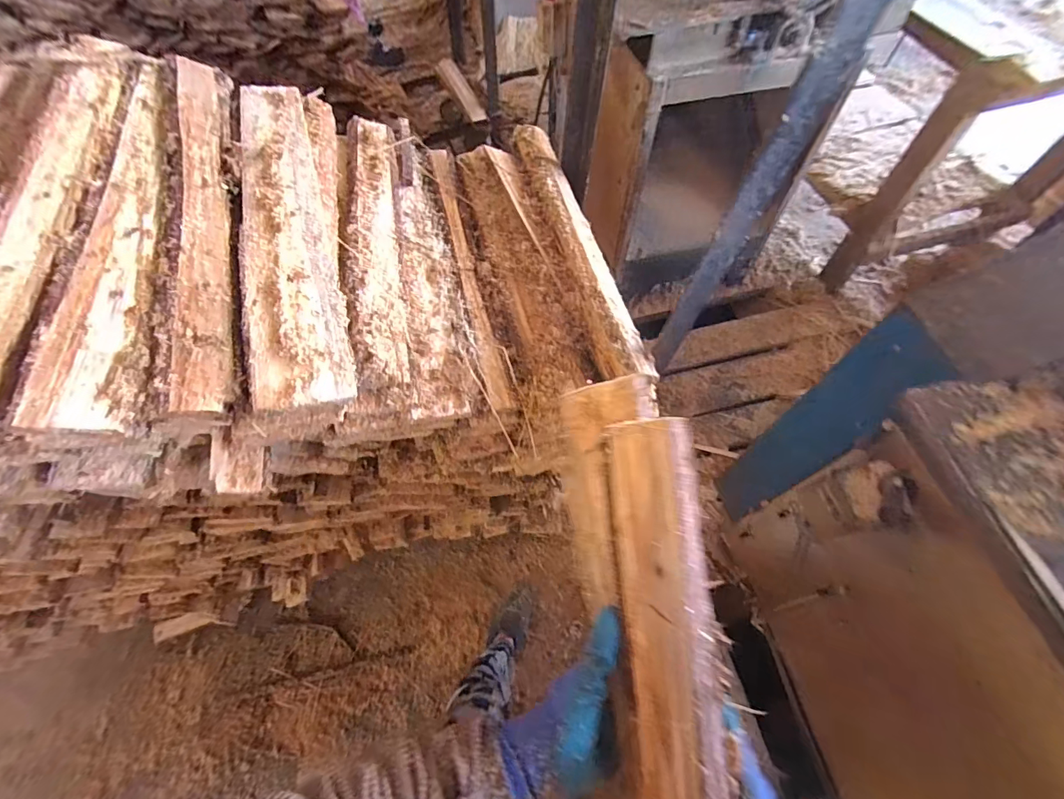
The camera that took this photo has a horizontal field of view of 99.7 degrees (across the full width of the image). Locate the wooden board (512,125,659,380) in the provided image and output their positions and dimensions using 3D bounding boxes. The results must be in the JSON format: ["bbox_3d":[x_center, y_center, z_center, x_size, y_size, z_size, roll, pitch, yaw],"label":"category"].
[{"bbox_3d":[0.064,-0.243,0.671,0.070,0.042,0.517,-14,62,-6],"label":"wooden board"}]

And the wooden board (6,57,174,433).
[{"bbox_3d":[-0.424,-0.193,0.479,0.070,0.049,0.496,-10,62,-4],"label":"wooden board"}]

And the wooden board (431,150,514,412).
[{"bbox_3d":[-0.100,-0.202,0.665,0.031,0.036,0.485,-13,62,-5],"label":"wooden board"}]

